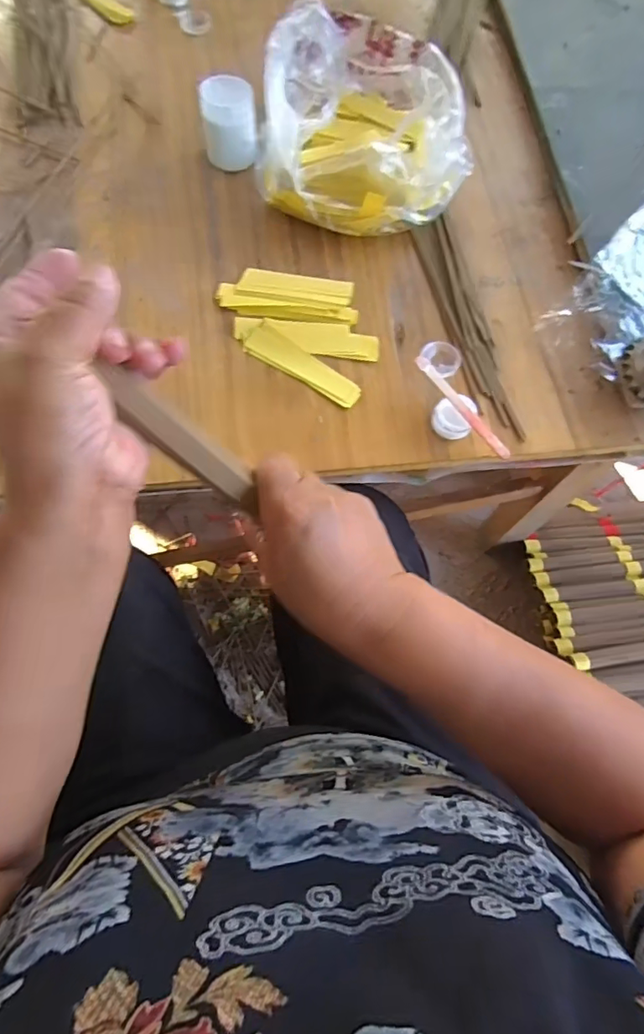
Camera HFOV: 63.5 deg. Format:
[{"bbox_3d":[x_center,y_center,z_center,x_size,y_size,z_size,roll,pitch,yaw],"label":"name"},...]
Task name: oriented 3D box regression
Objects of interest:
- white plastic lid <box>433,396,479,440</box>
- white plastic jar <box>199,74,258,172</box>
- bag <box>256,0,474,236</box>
[{"bbox_3d":[0.120,-0.091,0.478,0.036,0.023,0.032,10,72,2],"label":"white plastic lid"},{"bbox_3d":[-0.101,-0.427,0.572,0.057,0.069,0.054,-6,72,-3],"label":"white plastic jar"},{"bbox_3d":[0.048,-0.413,0.552,0.213,0.093,0.225,11,72,2],"label":"bag"}]

